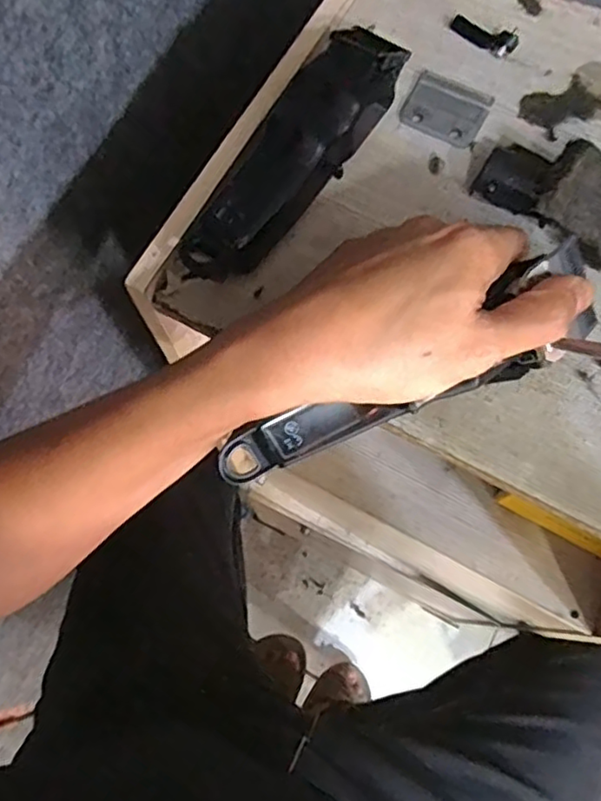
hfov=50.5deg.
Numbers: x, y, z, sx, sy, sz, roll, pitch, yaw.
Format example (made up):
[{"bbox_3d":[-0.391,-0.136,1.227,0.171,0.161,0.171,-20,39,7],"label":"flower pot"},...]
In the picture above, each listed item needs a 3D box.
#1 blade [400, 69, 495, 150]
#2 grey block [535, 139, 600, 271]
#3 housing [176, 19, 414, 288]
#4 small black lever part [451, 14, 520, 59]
[{"bbox_3d":[0.086,-0.173,0.376,0.047,0.004,0.041,31,74,9],"label":"blade"},{"bbox_3d":[0.153,-0.100,0.334,0.060,0.015,0.044,40,92,-7],"label":"grey block"},{"bbox_3d":[-0.003,-0.134,0.343,0.048,0.039,0.157,33,74,9],"label":"housing"},{"bbox_3d":[0.110,-0.220,0.383,0.040,0.012,0.011,36,75,10],"label":"small black lever part"}]

